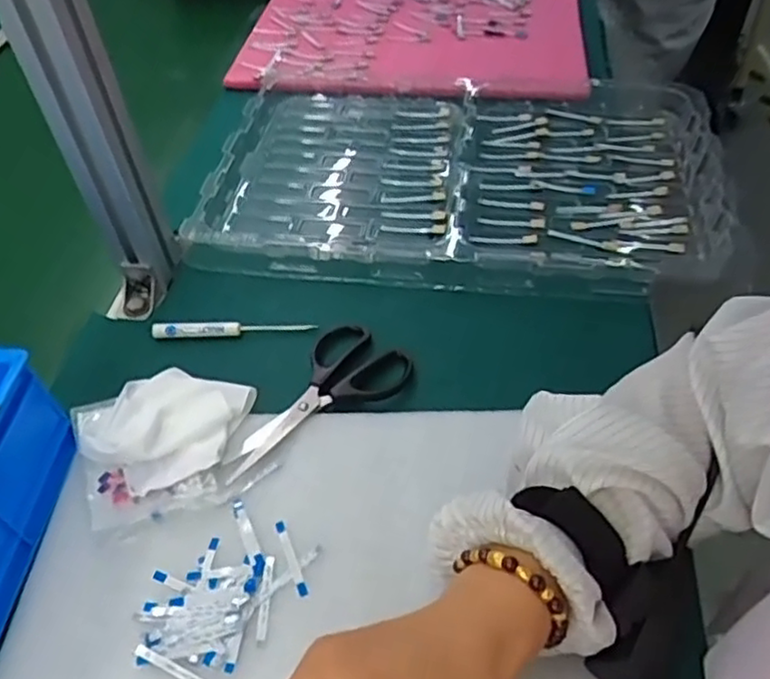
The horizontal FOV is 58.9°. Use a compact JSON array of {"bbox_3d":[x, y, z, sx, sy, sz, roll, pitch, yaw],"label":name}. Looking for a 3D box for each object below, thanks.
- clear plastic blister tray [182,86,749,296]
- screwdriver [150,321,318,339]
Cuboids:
[{"bbox_3d":[0.071,-0.160,0.652,0.456,0.033,0.293,5,52,10],"label":"clear plastic blister tray"},{"bbox_3d":[-0.121,-0.008,0.548,0.128,0.014,0.013,-5,47,0],"label":"screwdriver"}]

